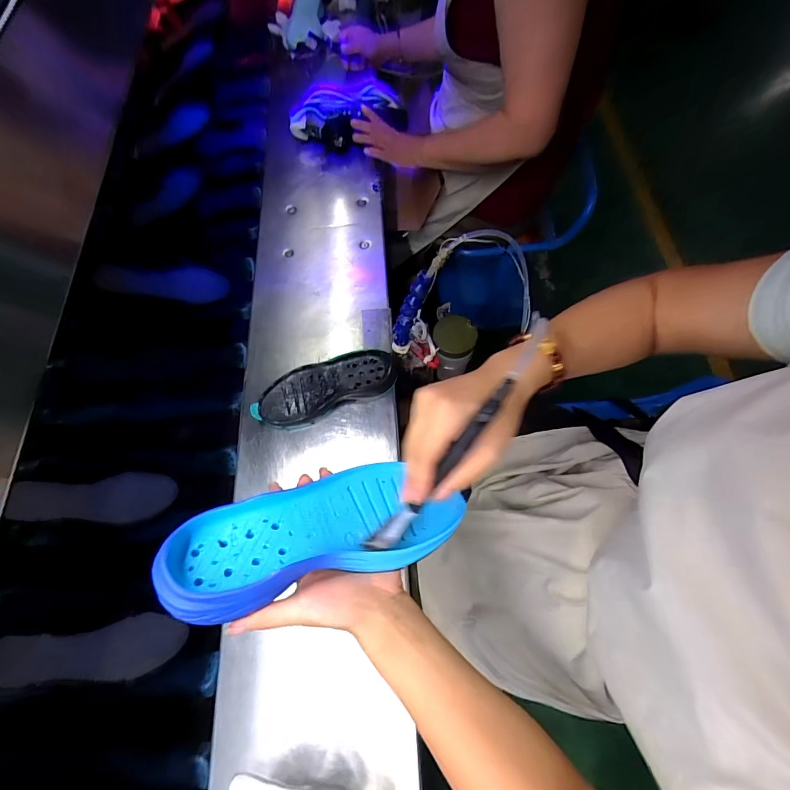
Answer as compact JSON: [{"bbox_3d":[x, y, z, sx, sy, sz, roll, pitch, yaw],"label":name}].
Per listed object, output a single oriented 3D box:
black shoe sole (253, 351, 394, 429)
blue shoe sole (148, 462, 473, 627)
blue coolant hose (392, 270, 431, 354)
[{"bbox_3d":[-0.105,-0.011,0.584,0.215,0.036,0.086,-22,71,-7],"label":"black shoe sole"},{"bbox_3d":[-0.054,0.105,0.311,0.229,0.037,0.084,-8,69,-22],"label":"blue shoe sole"},{"bbox_3d":[0.020,-0.113,0.559,0.025,0.145,0.021,39,52,14],"label":"blue coolant hose"}]

